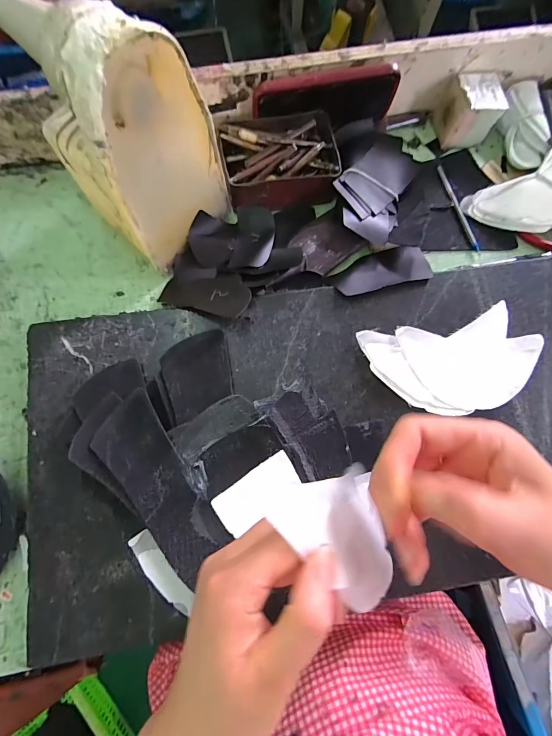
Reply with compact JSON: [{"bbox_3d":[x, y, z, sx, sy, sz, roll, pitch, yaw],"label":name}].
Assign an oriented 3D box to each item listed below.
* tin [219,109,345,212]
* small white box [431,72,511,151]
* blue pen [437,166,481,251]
[{"bbox_3d":[0.004,-0.238,0.418,0.126,0.043,0.103,-9,76,-4],"label":"tin"},{"bbox_3d":[0.234,-0.313,0.441,0.056,0.053,0.053,-9,76,-4],"label":"small white box"},{"bbox_3d":[0.220,-0.194,0.439,0.007,0.005,0.119,-16,77,-5],"label":"blue pen"}]

